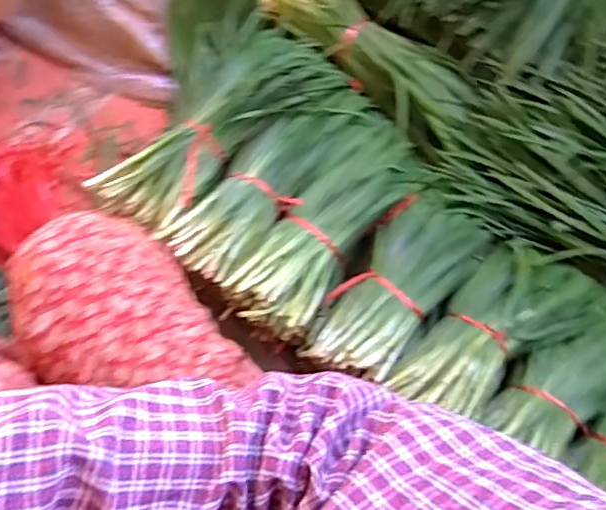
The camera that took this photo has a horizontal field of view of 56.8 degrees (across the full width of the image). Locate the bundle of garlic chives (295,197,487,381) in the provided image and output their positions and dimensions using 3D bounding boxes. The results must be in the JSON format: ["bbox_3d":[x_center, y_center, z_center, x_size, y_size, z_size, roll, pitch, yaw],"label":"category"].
[{"bbox_3d":[0.122,0.037,0.728,0.124,0.094,0.269,40,72,13],"label":"bundle of garlic chives"}]

